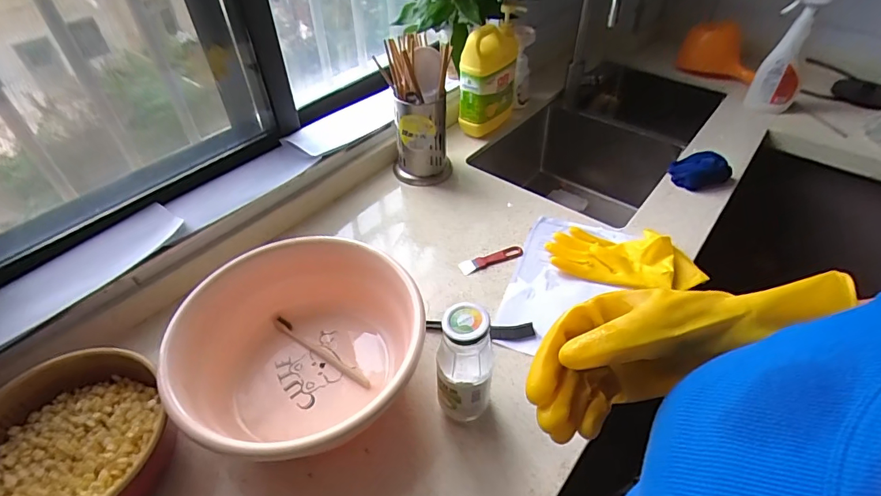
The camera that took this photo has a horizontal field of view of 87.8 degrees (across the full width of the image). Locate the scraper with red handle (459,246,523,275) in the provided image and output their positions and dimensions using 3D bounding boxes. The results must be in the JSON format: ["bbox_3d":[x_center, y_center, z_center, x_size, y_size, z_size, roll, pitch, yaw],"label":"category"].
[{"bbox_3d":[0.085,0.017,0.757,0.116,0.012,0.025,-18,47,-18],"label":"scraper with red handle"}]

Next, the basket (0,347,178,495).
[{"bbox_3d":[-0.401,0.216,0.493,0.188,0.096,0.200,0,44,0],"label":"basket"}]

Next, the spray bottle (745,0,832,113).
[{"bbox_3d":[0.788,-0.436,1.039,0.110,0.263,0.062,30,52,27],"label":"spray bottle"}]

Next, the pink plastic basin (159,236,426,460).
[{"bbox_3d":[-0.157,0.128,0.568,0.265,0.118,0.281,0,44,0],"label":"pink plastic basin"}]

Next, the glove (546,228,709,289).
[{"bbox_3d":[0.296,0.013,0.748,0.232,0.032,0.127,2,44,2],"label":"glove"}]

